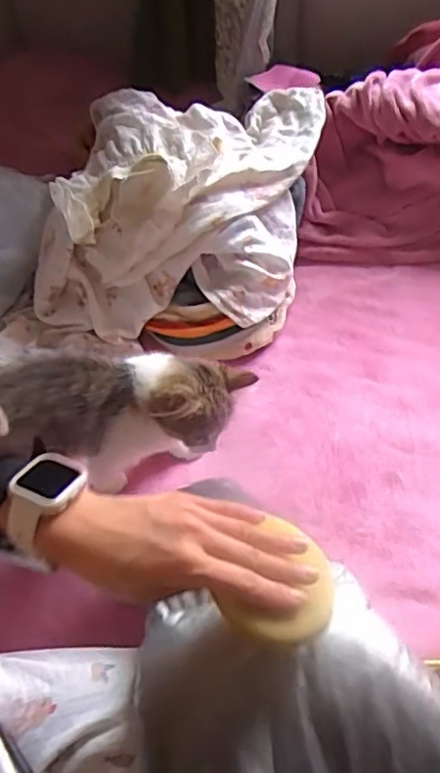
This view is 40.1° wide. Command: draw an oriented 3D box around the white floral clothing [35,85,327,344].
[{"bbox_3d":[-0.051,-0.276,0.852,0.332,0.155,0.412,8,54,7],"label":"white floral clothing"}]

